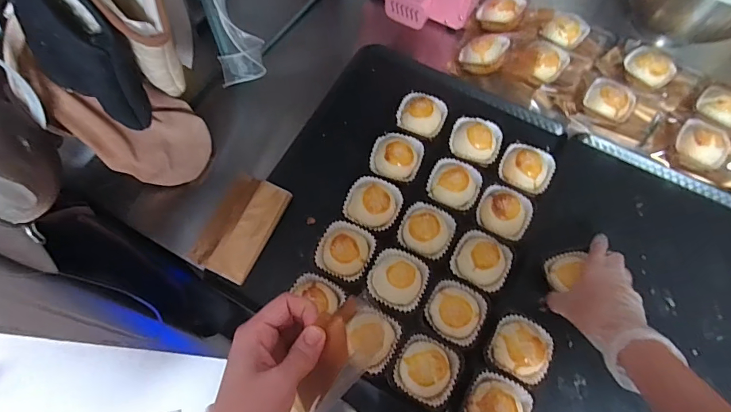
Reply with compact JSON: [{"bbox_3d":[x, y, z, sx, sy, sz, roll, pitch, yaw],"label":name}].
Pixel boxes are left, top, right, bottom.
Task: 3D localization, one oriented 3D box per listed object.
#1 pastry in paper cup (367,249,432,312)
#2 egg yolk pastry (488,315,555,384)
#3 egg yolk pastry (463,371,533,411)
[{"bbox_3d":[0.039,0.086,0.522,0.071,0.022,0.068,0,69,0],"label":"pastry in paper cup"},{"bbox_3d":[0.182,0.166,0.512,0.064,0.045,0.068,0,69,0],"label":"egg yolk pastry"},{"bbox_3d":[0.147,0.226,0.487,0.065,0.051,0.068,0,69,0],"label":"egg yolk pastry"}]

